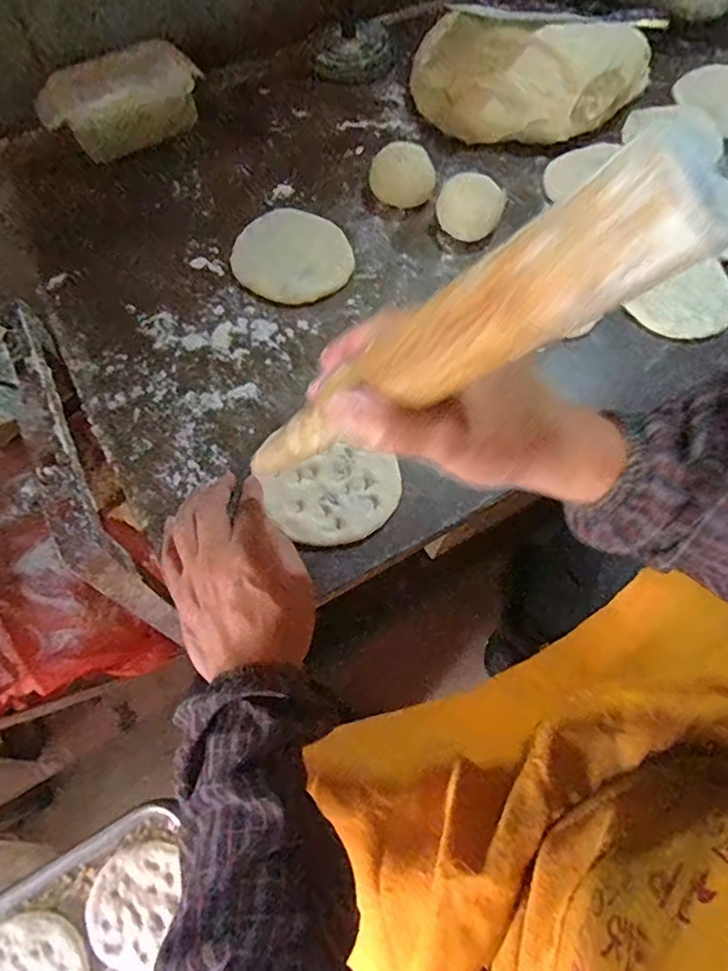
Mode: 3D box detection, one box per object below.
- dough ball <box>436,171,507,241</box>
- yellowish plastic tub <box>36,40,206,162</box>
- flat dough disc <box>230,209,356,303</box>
[{"bbox_3d":[0.101,-0.265,0.539,0.059,0.036,0.054,25,68,9],"label":"dough ball"},{"bbox_3d":[-0.237,-0.381,0.568,0.163,0.057,0.060,-25,69,-11],"label":"yellowish plastic tub"},{"bbox_3d":[-0.067,-0.213,0.524,0.103,0.009,0.104,0,67,-1],"label":"flat dough disc"}]

